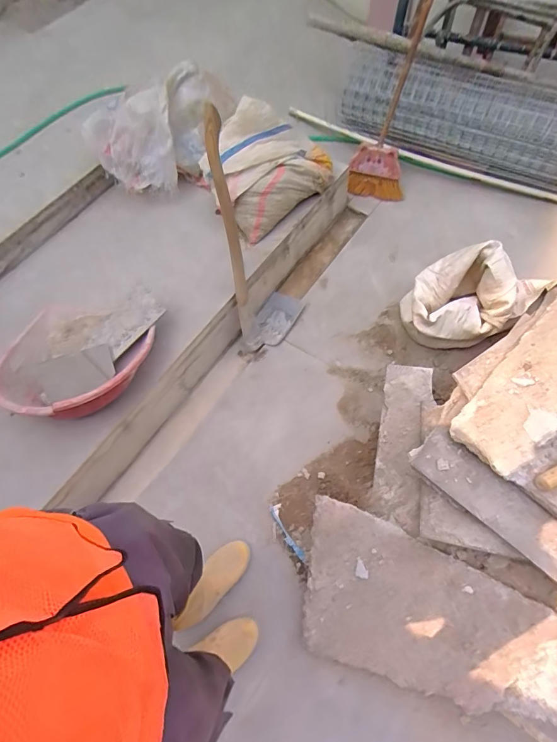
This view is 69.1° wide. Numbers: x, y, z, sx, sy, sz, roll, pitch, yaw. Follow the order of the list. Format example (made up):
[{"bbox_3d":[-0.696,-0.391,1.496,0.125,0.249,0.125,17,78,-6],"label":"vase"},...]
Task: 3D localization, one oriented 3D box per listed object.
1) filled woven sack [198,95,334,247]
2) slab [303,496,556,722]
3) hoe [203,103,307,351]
[{"bbox_3d":[-0.016,-0.749,1.444,0.459,0.305,0.247,-35,64,-13],"label":"filled woven sack"},{"bbox_3d":[0.346,0.593,0.973,0.611,0.049,0.383,14,90,22],"label":"slab"},{"bbox_3d":[-0.045,-0.373,1.268,0.243,0.721,0.269,-7,62,0],"label":"hoe"}]

